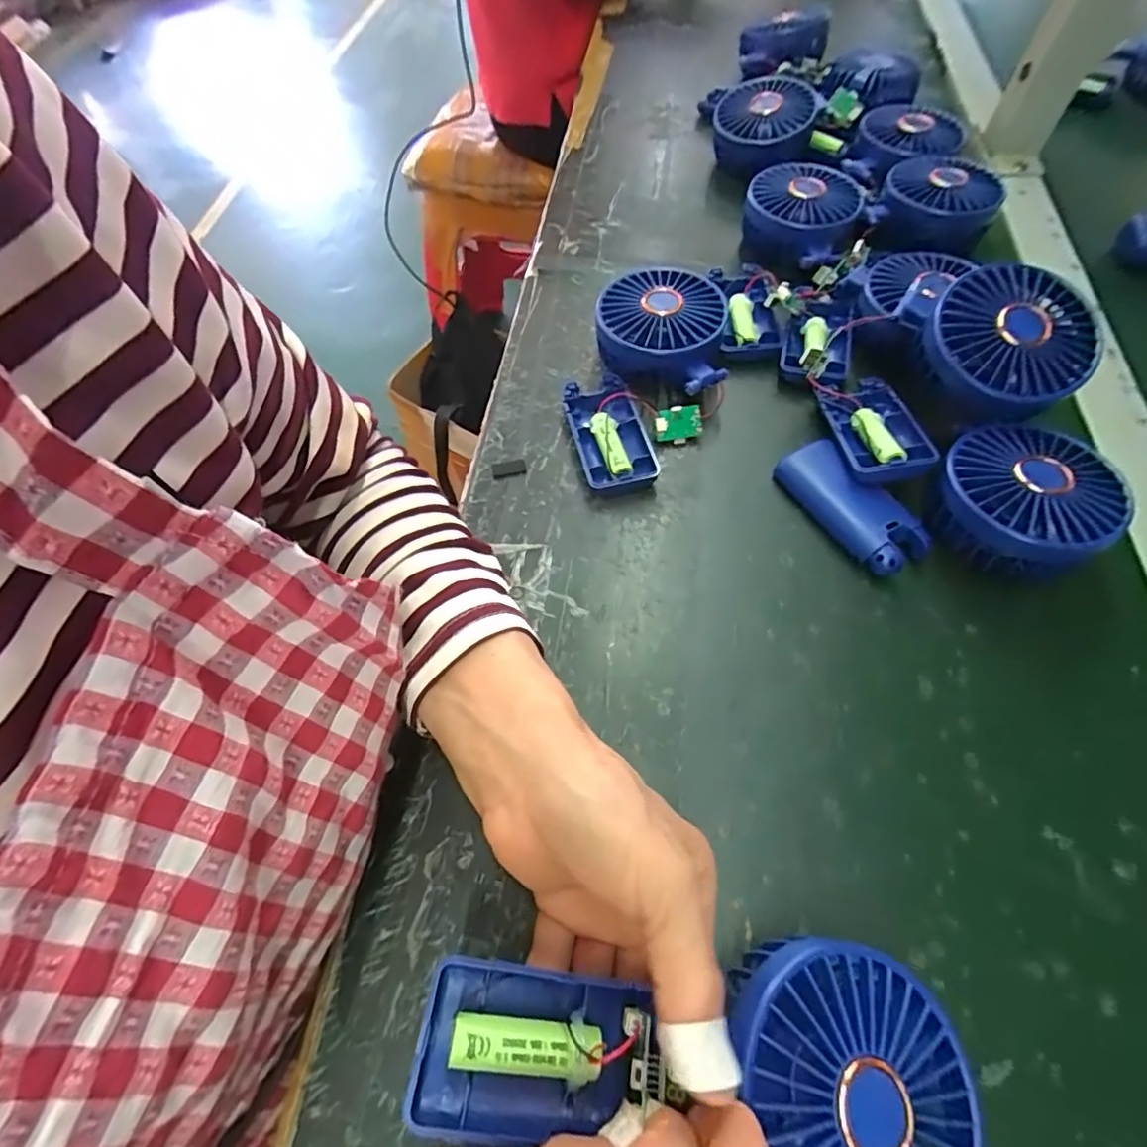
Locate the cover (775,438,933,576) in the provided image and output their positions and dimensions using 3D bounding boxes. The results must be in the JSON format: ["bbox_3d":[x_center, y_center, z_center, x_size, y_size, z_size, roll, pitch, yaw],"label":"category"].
[{"bbox_3d":[0.166,-0.040,0.346,0.038,0.023,0.091,-28,63,-12],"label":"cover"}]

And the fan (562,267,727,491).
[{"bbox_3d":[0.048,-0.140,0.394,0.094,0.047,0.189,16,63,11],"label":"fan"}]

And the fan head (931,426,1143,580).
[{"bbox_3d":[0.252,-0.040,0.326,0.079,0.050,0.085,-1,61,2],"label":"fan head"}]

